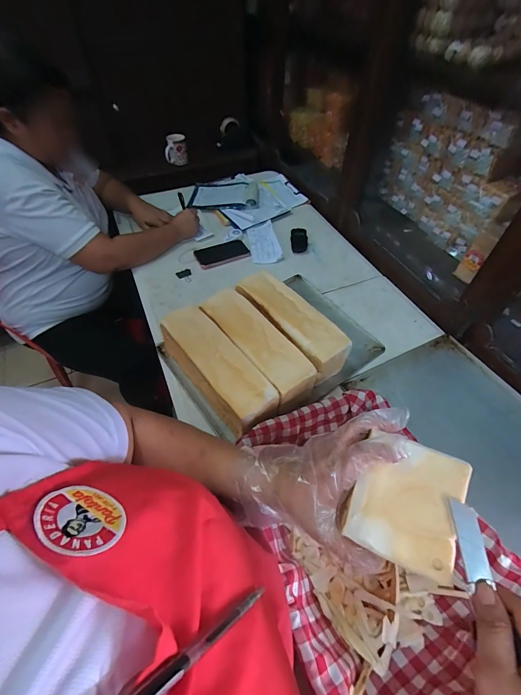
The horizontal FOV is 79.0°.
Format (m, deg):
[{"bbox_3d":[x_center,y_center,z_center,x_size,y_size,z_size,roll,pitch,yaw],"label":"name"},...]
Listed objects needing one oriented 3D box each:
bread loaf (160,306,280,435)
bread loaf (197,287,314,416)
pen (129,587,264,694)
[{"bbox_3d":[-0.093,0.041,0.649,0.095,0.102,0.295,-33,61,-23],"label":"bread loaf"},{"bbox_3d":[-0.015,0.007,0.699,0.097,0.116,0.288,-32,61,-23],"label":"bread loaf"},{"bbox_3d":[-0.035,0.176,0.186,0.006,0.136,0.010,-46,60,14],"label":"pen"}]

